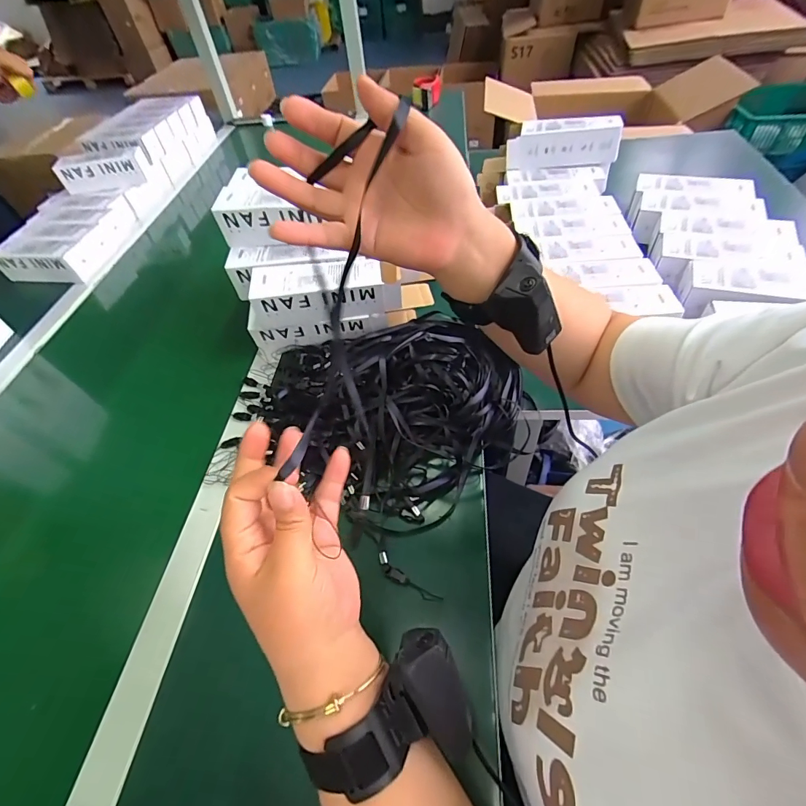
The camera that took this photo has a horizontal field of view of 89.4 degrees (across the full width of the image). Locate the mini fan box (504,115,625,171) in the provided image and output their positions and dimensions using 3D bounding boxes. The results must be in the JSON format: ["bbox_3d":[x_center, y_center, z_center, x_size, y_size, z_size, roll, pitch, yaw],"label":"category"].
[{"bbox_3d":[0.301,-0.491,0.771,0.194,0.075,0.048,6,52,10],"label":"mini fan box"}]

